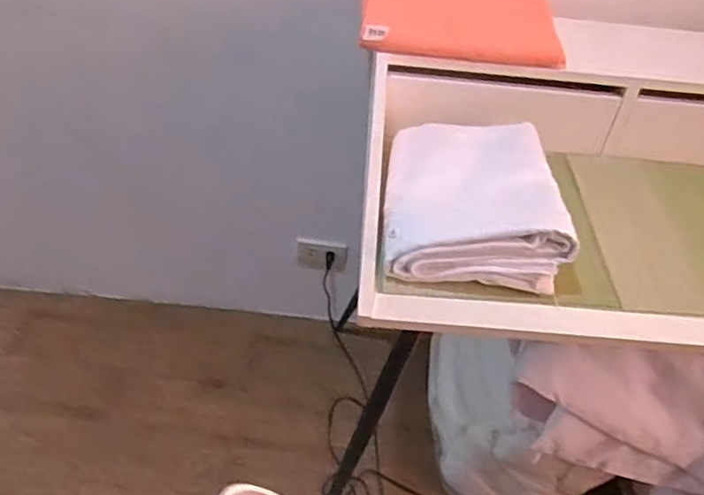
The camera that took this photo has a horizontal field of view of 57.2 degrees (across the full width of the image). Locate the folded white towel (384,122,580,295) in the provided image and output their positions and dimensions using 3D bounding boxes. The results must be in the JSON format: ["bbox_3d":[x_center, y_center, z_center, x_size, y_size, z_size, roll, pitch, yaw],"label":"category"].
[{"bbox_3d":[0.164,-0.076,0.905,0.235,0.068,0.291,5,43,-1],"label":"folded white towel"}]

